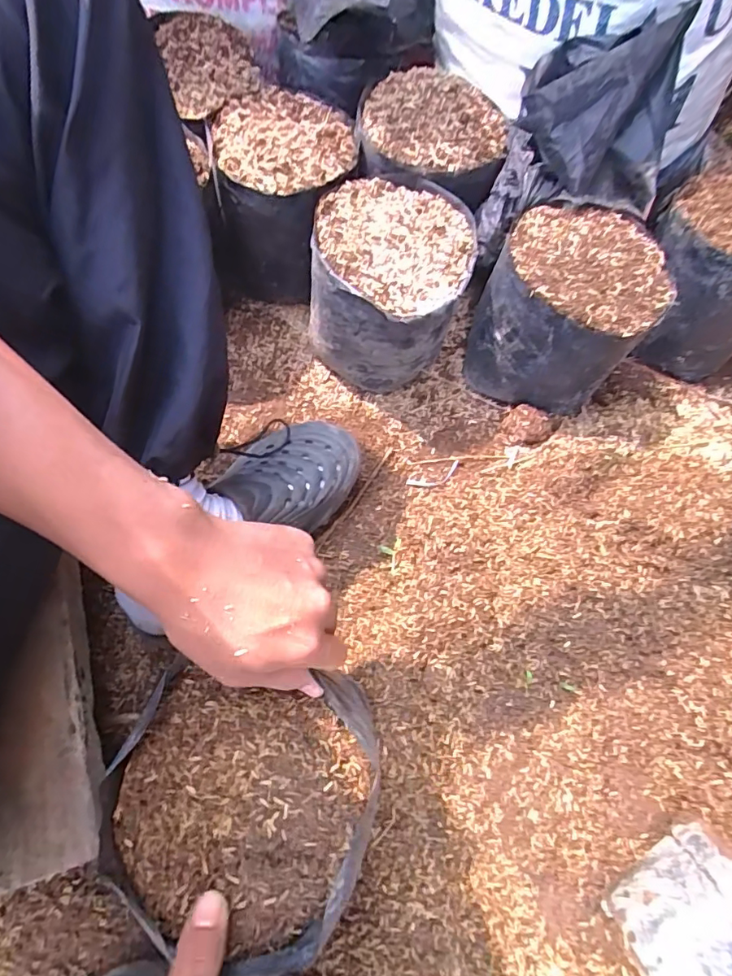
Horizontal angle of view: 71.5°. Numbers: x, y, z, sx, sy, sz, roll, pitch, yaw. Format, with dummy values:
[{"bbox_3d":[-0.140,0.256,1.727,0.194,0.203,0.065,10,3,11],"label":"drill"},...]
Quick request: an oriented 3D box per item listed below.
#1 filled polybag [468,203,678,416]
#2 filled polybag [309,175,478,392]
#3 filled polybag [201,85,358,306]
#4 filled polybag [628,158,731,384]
[{"bbox_3d":[0.215,-0.192,0.558,0.158,0.150,0.168,1,68,-1],"label":"filled polybag"},{"bbox_3d":[0.027,-0.219,0.563,0.151,0.157,0.165,19,69,6],"label":"filled polybag"},{"bbox_3d":[-0.093,-0.320,0.599,0.152,0.160,0.187,14,68,4],"label":"filled polybag"},{"bbox_3d":[0.396,-0.249,0.584,0.151,0.142,0.170,3,68,0],"label":"filled polybag"}]

